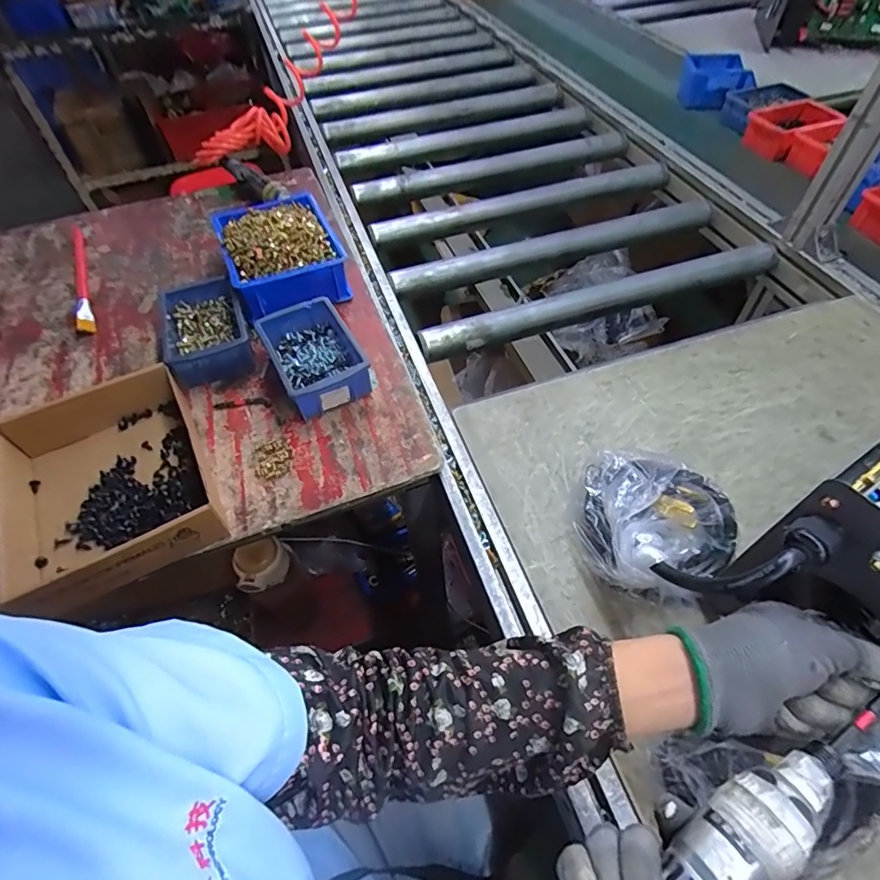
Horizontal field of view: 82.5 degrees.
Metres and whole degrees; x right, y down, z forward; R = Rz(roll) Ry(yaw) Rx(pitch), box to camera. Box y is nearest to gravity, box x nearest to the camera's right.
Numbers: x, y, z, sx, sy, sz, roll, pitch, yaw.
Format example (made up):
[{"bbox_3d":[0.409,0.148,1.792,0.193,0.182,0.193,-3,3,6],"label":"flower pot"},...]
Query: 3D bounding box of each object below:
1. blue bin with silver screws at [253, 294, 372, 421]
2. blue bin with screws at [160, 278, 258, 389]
[{"bbox_3d":[-0.145,-0.102,0.591,0.101,0.067,0.141,-24,56,-14],"label":"blue bin with silver screws"},{"bbox_3d":[-0.295,-0.137,0.632,0.097,0.056,0.152,-21,55,-12],"label":"blue bin with screws"}]

